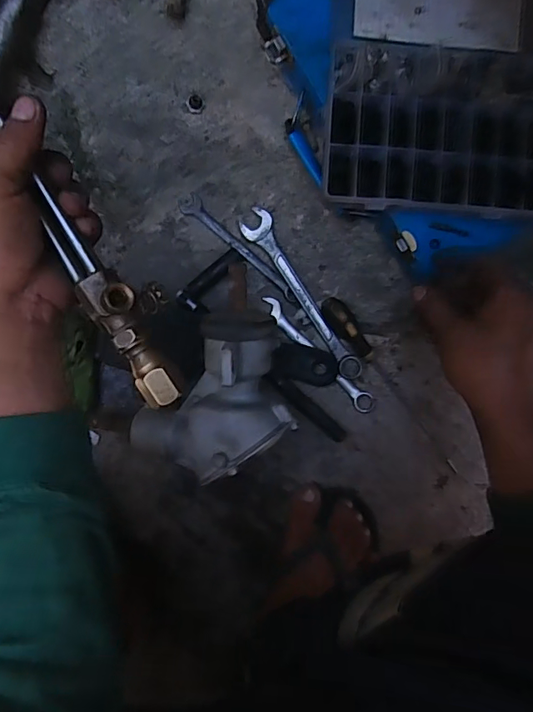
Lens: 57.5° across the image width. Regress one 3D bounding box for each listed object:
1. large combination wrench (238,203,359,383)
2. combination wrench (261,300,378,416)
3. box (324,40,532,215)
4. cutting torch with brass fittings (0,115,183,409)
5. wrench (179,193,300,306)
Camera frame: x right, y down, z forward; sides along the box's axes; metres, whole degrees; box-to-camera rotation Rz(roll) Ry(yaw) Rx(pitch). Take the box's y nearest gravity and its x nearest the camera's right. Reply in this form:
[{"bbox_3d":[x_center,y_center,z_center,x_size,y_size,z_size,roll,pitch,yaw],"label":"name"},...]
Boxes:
[{"bbox_3d":[0.040,-0.063,0.509,0.031,0.007,0.200,-35,93,1],"label":"large combination wrench"},{"bbox_3d":[0.056,-0.001,0.518,0.021,0.011,0.164,-43,93,2],"label":"combination wrench"},{"bbox_3d":[0.150,-0.194,0.418,0.194,0.027,0.135,3,93,-1],"label":"box"},{"bbox_3d":[-0.122,-0.084,0.277,0.046,0.062,0.262,-27,101,1],"label":"cutting torch with brass fittings"},{"bbox_3d":[-0.027,-0.110,0.514,0.160,0.004,0.021,43,92,-3],"label":"wrench"}]

